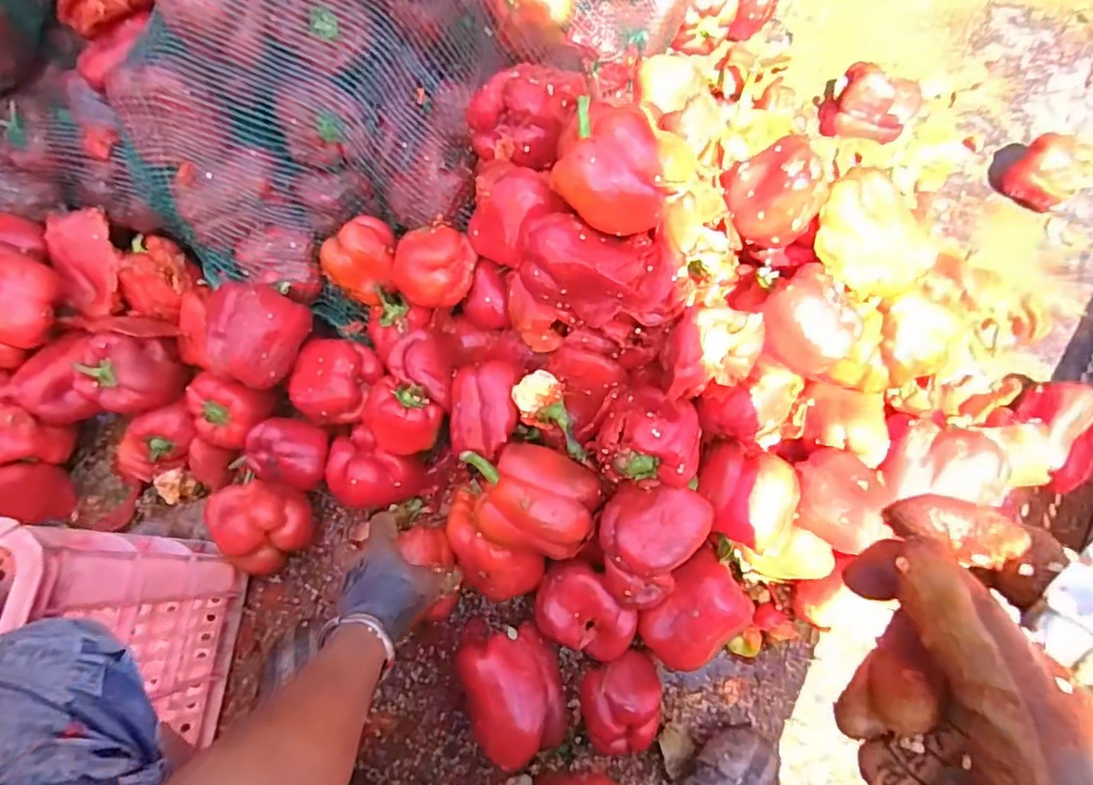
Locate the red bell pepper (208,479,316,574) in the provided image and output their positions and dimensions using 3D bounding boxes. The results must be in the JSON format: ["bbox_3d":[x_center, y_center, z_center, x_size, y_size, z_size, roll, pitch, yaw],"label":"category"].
[{"bbox_3d":[-0.295,0.135,0.620,0.085,0.072,0.091,0,73,0],"label":"red bell pepper"}]

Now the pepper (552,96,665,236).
[{"bbox_3d":[0.058,-0.190,0.480,0.095,0.058,0.099,16,74,5],"label":"pepper"}]

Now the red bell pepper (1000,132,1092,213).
[{"bbox_3d":[0.655,-0.283,0.761,0.065,0.076,0.091,-37,76,-10],"label":"red bell pepper"}]

